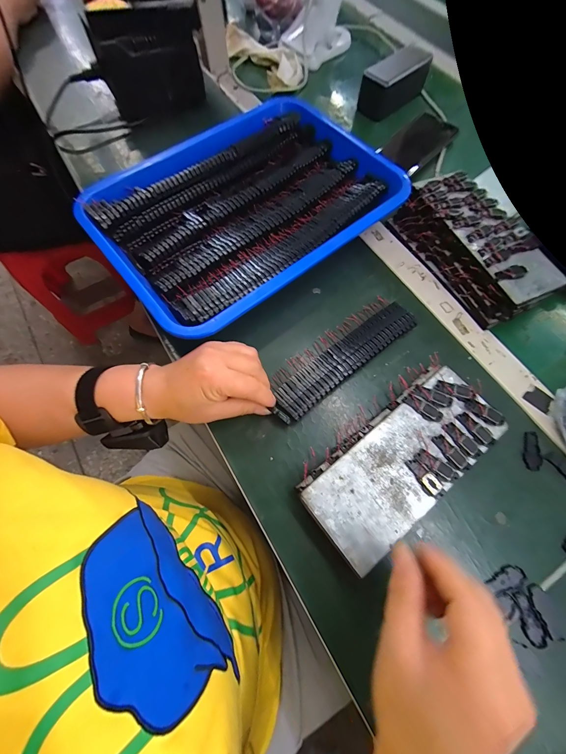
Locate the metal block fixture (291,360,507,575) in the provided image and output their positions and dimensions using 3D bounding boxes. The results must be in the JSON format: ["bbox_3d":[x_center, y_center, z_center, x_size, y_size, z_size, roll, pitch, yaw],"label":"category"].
[{"bbox_3d":[0.112,0.077,0.268,0.193,0.033,0.085,-36,74,-13],"label":"metal block fixture"}]

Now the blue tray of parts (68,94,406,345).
[{"bbox_3d":[-0.040,-0.218,0.364,0.365,0.047,0.266,-37,74,-13],"label":"blue tray of parts"}]

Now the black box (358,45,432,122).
[{"bbox_3d":[0.183,-0.486,0.465,0.126,0.049,0.049,-40,75,-14],"label":"black box"}]

